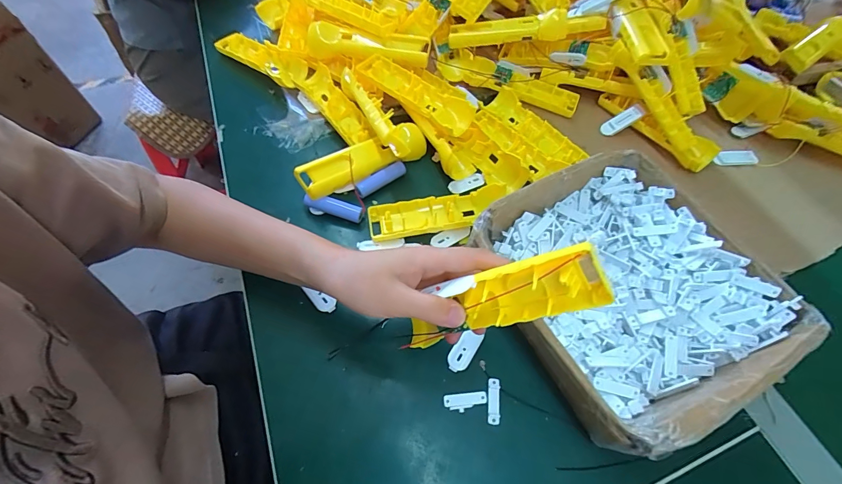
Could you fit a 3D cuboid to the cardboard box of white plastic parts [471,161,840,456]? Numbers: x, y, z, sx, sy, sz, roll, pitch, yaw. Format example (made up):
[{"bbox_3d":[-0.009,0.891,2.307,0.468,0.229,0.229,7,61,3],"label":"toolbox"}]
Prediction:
[{"bbox_3d":[0.185,0.039,0.345,0.215,0.073,0.225,-24,63,-17],"label":"cardboard box of white plastic parts"}]

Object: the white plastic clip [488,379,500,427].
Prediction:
[{"bbox_3d":[0.065,0.141,0.327,0.011,0.005,0.037,7,58,1],"label":"white plastic clip"}]

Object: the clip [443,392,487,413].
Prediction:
[{"bbox_3d":[0.039,0.141,0.325,0.037,0.007,0.014,-2,59,-5],"label":"clip"}]

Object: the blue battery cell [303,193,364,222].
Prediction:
[{"bbox_3d":[-0.098,-0.039,0.416,0.064,0.020,0.016,12,58,4],"label":"blue battery cell"}]

